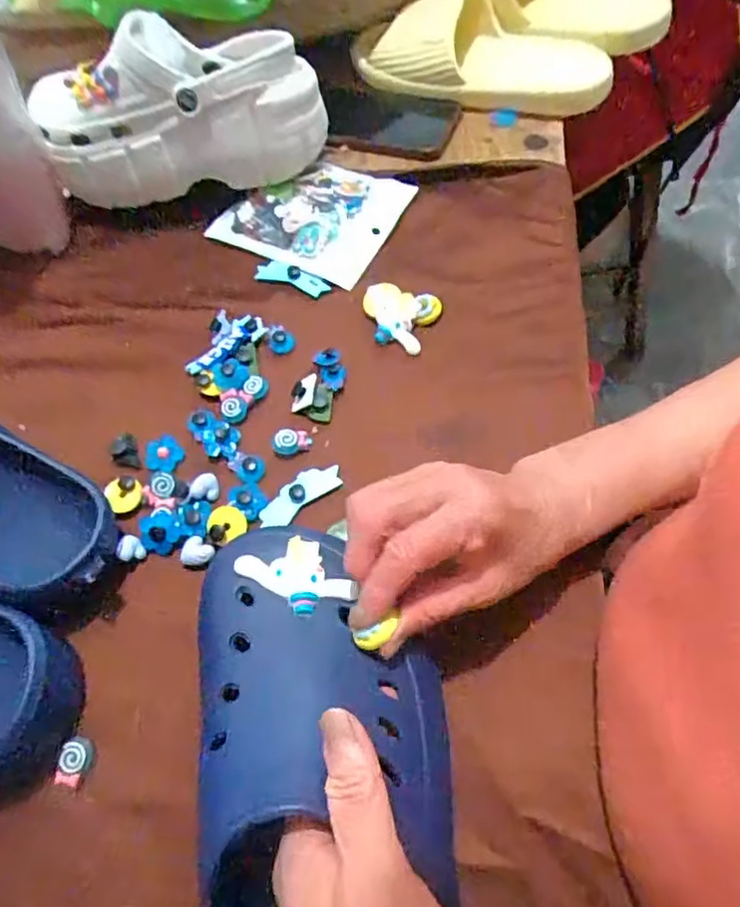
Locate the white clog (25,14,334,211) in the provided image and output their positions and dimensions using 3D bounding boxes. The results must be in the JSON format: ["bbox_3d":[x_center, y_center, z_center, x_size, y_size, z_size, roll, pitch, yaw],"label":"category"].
[{"bbox_3d":[-0.158,-0.273,0.513,0.240,0.118,0.084,2,59,4],"label":"white clog"}]

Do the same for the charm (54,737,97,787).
[{"bbox_3d":[-0.155,0.160,0.328,0.015,0.006,0.023,3,60,5],"label":"charm"}]

